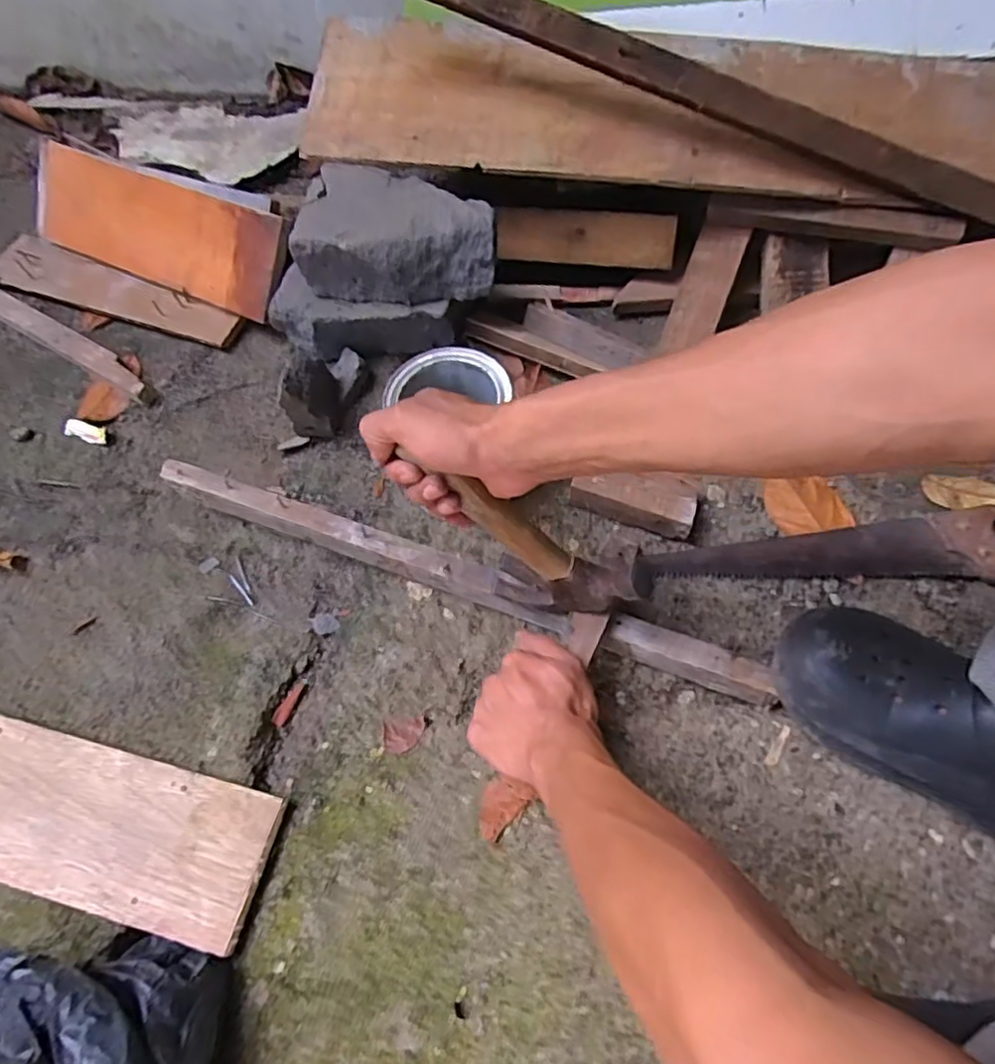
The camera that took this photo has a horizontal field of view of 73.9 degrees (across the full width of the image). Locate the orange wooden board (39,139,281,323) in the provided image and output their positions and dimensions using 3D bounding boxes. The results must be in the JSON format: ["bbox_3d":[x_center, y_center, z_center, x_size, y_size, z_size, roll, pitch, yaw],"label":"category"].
[{"bbox_3d":[-0.403,-0.354,0.775,0.335,0.112,0.020,23,23,12],"label":"orange wooden board"}]

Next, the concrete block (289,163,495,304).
[{"bbox_3d":[-0.096,-0.299,0.677,0.192,0.072,0.119,11,63,7],"label":"concrete block"}]

